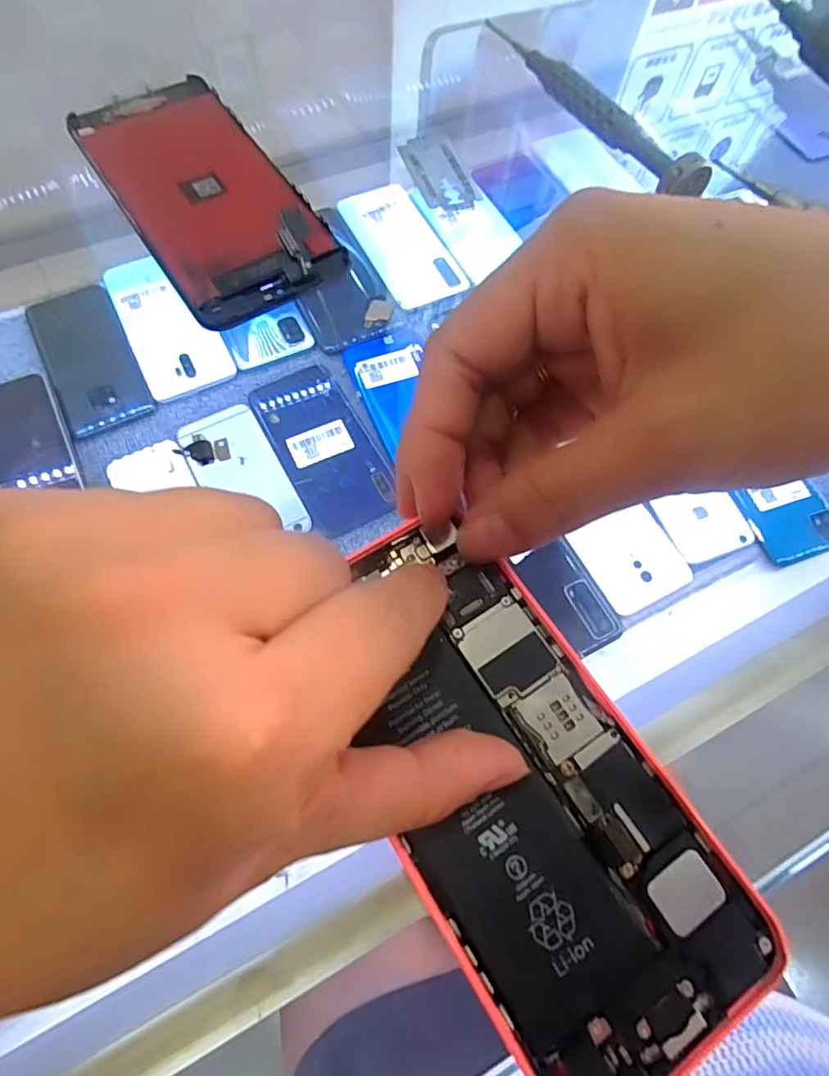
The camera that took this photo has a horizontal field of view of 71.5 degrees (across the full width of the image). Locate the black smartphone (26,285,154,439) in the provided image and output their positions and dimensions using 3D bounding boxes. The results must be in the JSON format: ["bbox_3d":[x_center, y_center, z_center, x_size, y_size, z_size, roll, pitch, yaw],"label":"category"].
[{"bbox_3d":[-0.285,-0.161,0.505,0.068,0.008,0.159,-27,71,-13],"label":"black smartphone"}]

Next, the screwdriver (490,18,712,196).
[{"bbox_3d":[0.066,-0.172,0.224,0.012,0.014,0.128,-29,72,-14],"label":"screwdriver"}]

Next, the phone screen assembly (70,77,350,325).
[{"bbox_3d":[-0.074,-0.124,0.203,0.055,0.009,0.118,-31,72,-14],"label":"phone screen assembly"}]

